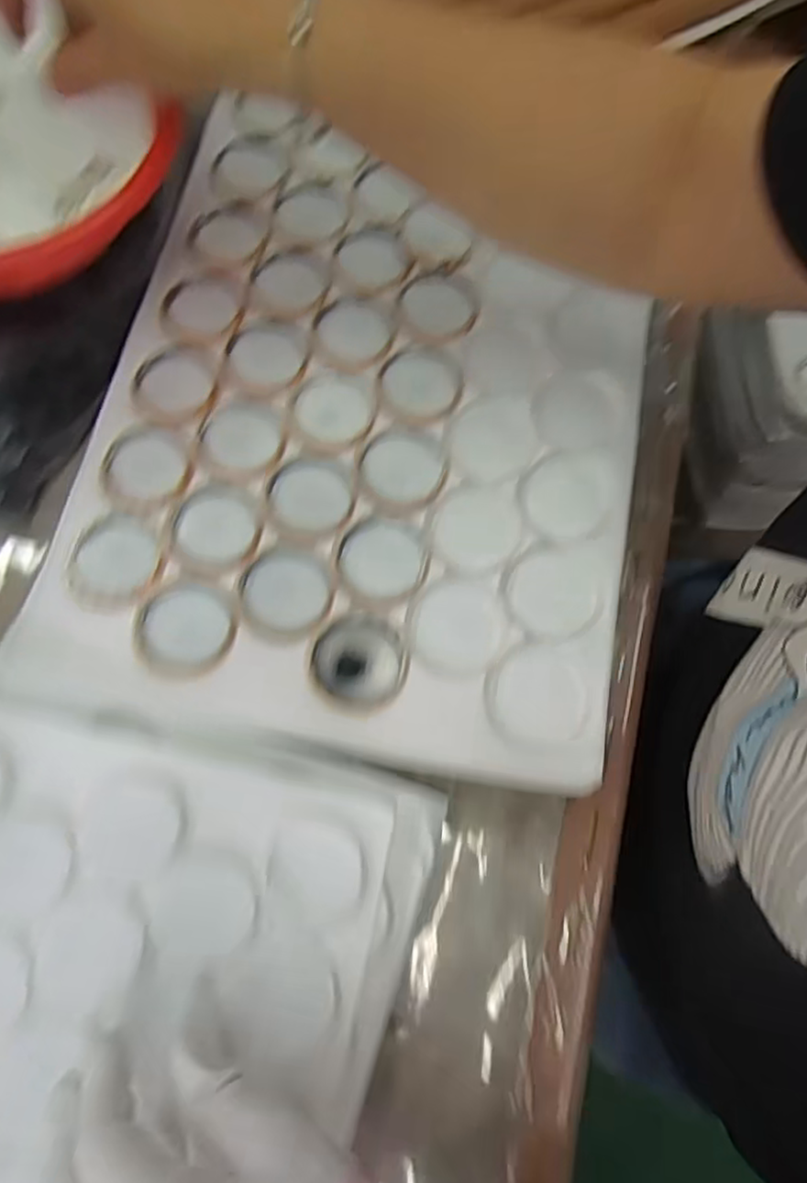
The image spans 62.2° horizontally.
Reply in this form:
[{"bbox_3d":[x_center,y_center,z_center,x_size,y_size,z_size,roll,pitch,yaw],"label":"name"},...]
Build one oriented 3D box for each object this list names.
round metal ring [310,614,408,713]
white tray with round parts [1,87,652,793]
[{"bbox_3d":[-0.023,0.037,0.347,0.047,0.004,0.049,10,74,3],"label":"round metal ring"},{"bbox_3d":[-0.018,-0.099,0.387,0.305,0.025,0.357,13,74,4],"label":"white tray with round parts"}]

